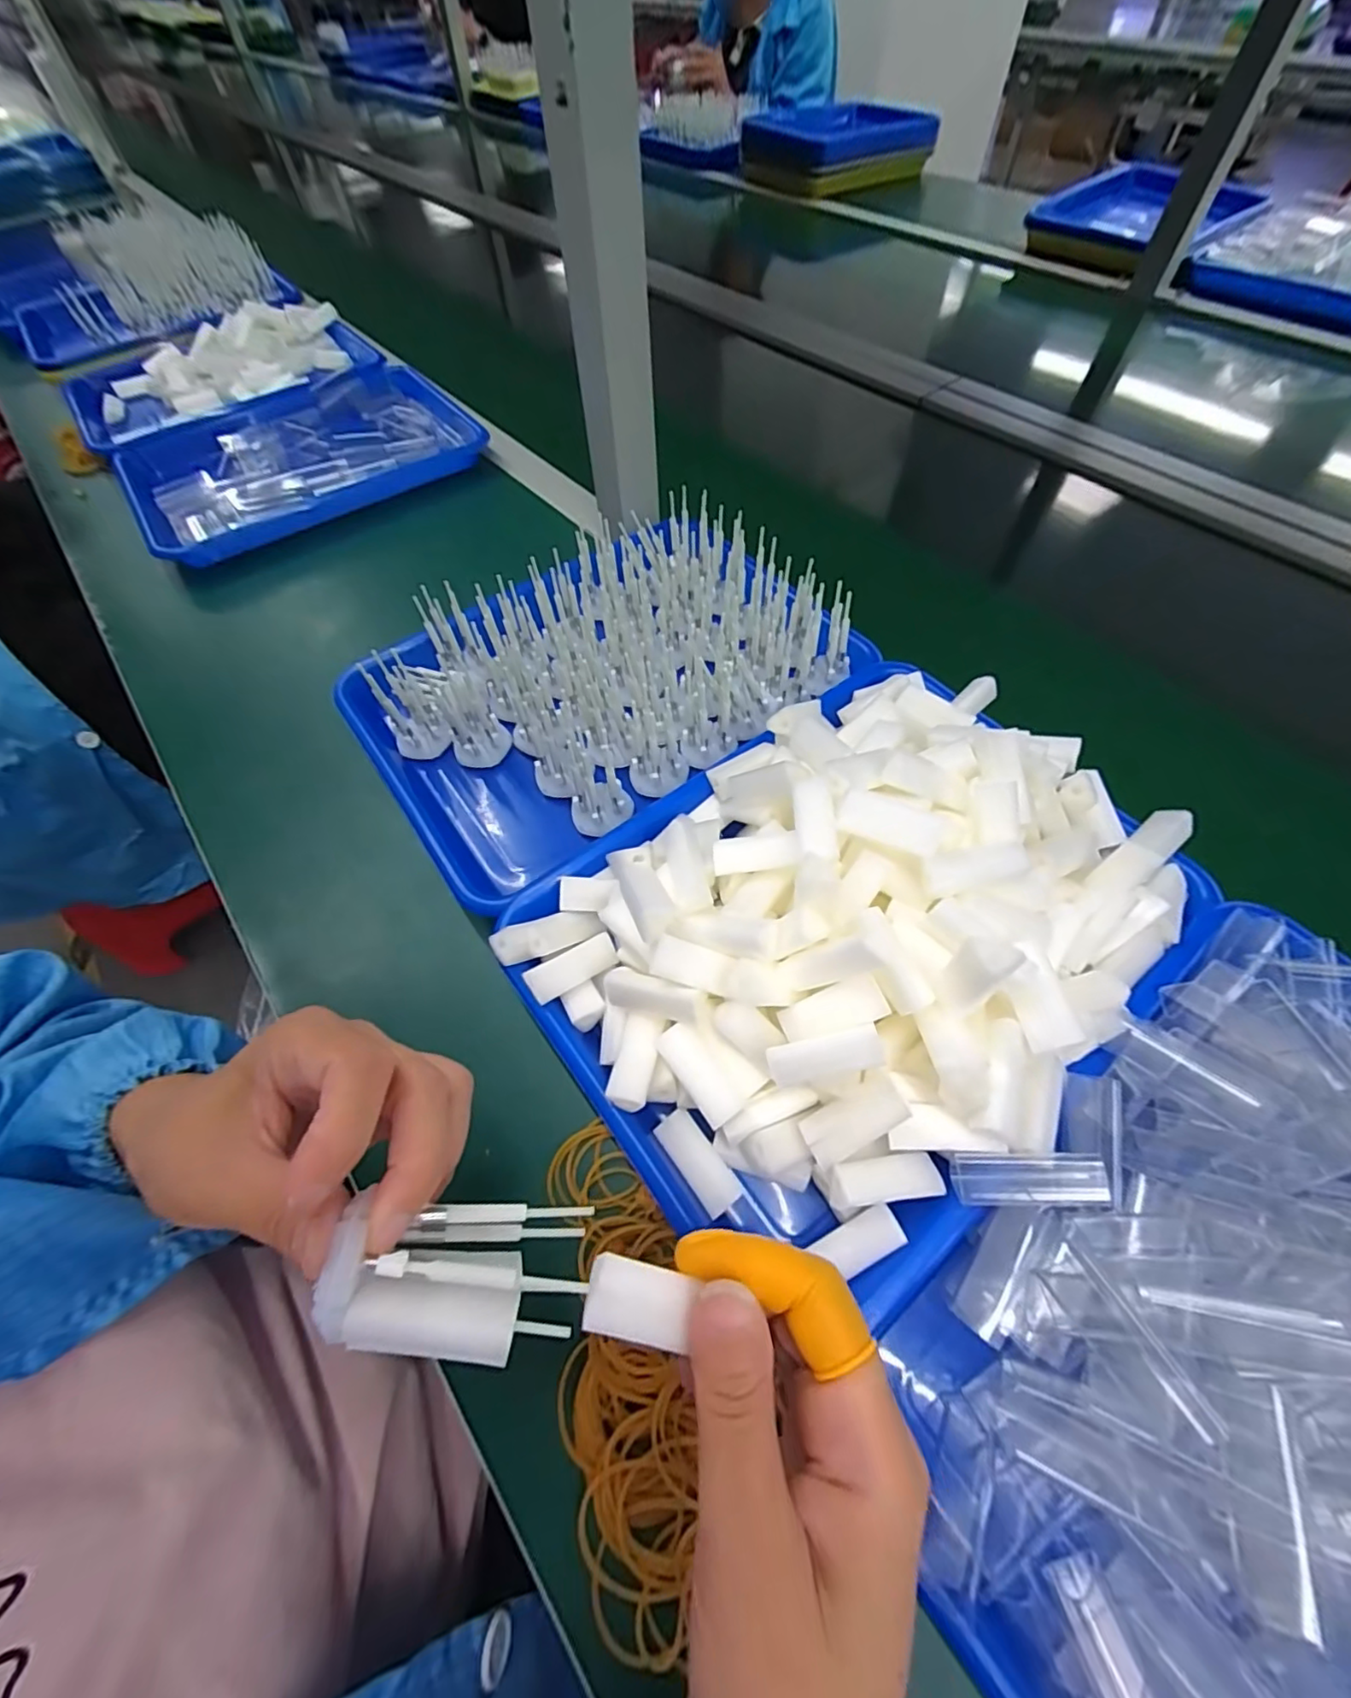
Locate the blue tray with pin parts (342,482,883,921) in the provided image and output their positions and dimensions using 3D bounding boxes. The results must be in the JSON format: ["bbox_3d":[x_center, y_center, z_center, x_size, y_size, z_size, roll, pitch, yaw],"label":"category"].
[{"bbox_3d":[-0.052,-0.120,0.420,0.322,0.080,0.241,-34,64,-18],"label":"blue tray with pin parts"}]

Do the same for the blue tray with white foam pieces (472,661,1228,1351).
[{"bbox_3d":[0.094,0.020,0.292,0.323,0.078,0.245,-36,64,-18],"label":"blue tray with white foam pieces"}]

